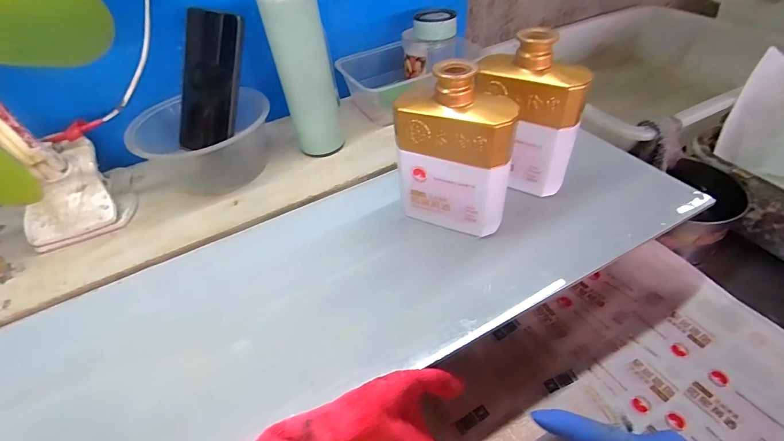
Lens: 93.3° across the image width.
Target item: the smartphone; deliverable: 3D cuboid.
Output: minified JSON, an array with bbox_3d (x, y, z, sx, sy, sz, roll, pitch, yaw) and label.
[{"bbox_3d":[-0.211,-0.156,0.428,0.070,0.153,0.005,16,20,6],"label":"smartphone"}]

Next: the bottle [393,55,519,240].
[{"bbox_3d":[0.059,-0.064,0.364,0.113,0.155,0.051,19,51,20],"label":"bottle"}]

